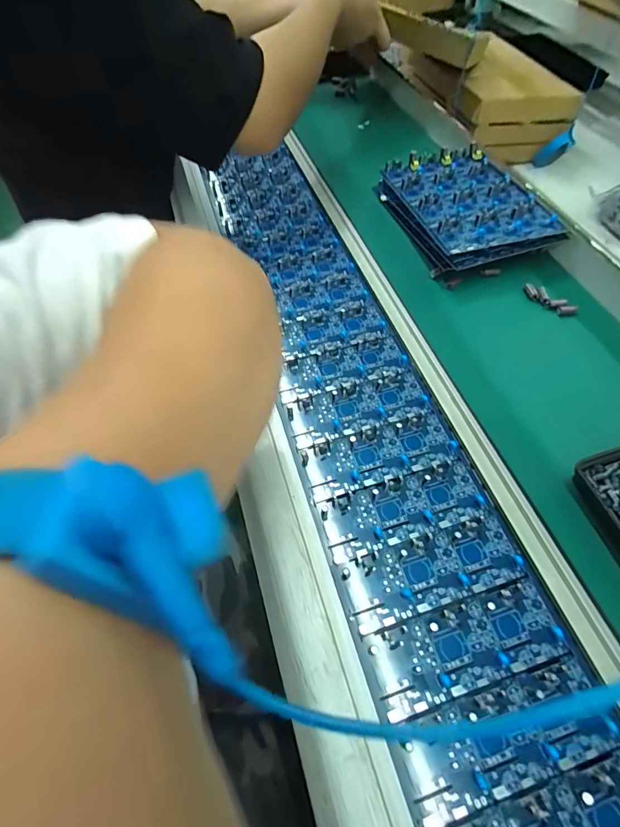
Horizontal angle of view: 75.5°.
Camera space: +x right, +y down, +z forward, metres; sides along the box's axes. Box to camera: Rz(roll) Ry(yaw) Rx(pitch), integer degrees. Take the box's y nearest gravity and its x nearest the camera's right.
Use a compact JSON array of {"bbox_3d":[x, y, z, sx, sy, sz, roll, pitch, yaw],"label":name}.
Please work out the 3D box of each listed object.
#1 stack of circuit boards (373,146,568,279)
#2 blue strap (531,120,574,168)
[{"bbox_3d":[0.180,-0.245,0.482,0.135,0.048,0.202,-15,58,-8],"label":"stack of circuit boards"},{"bbox_3d":[0.455,-0.494,0.745,0.056,0.065,0.019,-7,58,-3],"label":"blue strap"}]

